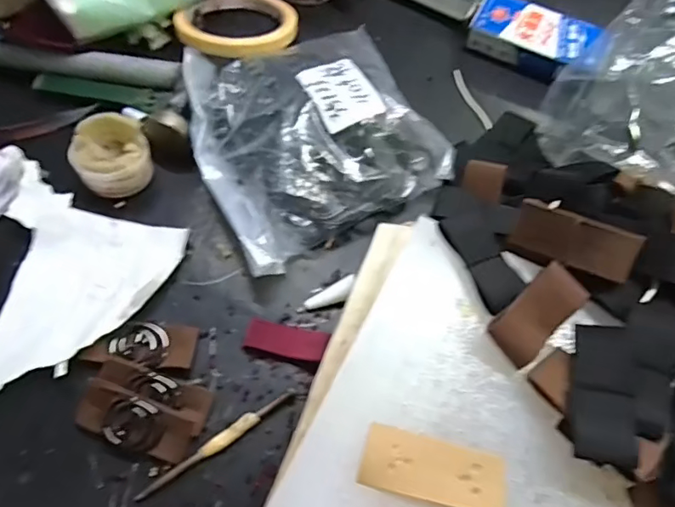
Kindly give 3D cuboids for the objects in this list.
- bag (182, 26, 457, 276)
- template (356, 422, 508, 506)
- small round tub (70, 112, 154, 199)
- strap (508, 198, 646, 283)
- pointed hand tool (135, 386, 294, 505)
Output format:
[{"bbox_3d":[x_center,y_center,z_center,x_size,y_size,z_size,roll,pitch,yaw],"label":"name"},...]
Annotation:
[{"bbox_3d":[-0.023,-0.091,0.351,0.155,0.029,0.163,-27,68,-11],"label":"bag"},{"bbox_3d":[0.044,0.097,0.234,0.063,0.005,0.026,13,63,6],"label":"template"},{"bbox_3d":[-0.148,-0.065,0.340,0.046,0.027,0.046,0,63,-1],"label":"small round tub"},{"bbox_3d":[0.122,-0.007,0.268,0.059,0.004,0.025,22,102,17],"label":"strap"},{"bbox_3d":[-0.064,0.101,0.277,0.093,0.005,0.008,-33,68,-16],"label":"pointed hand tool"}]

